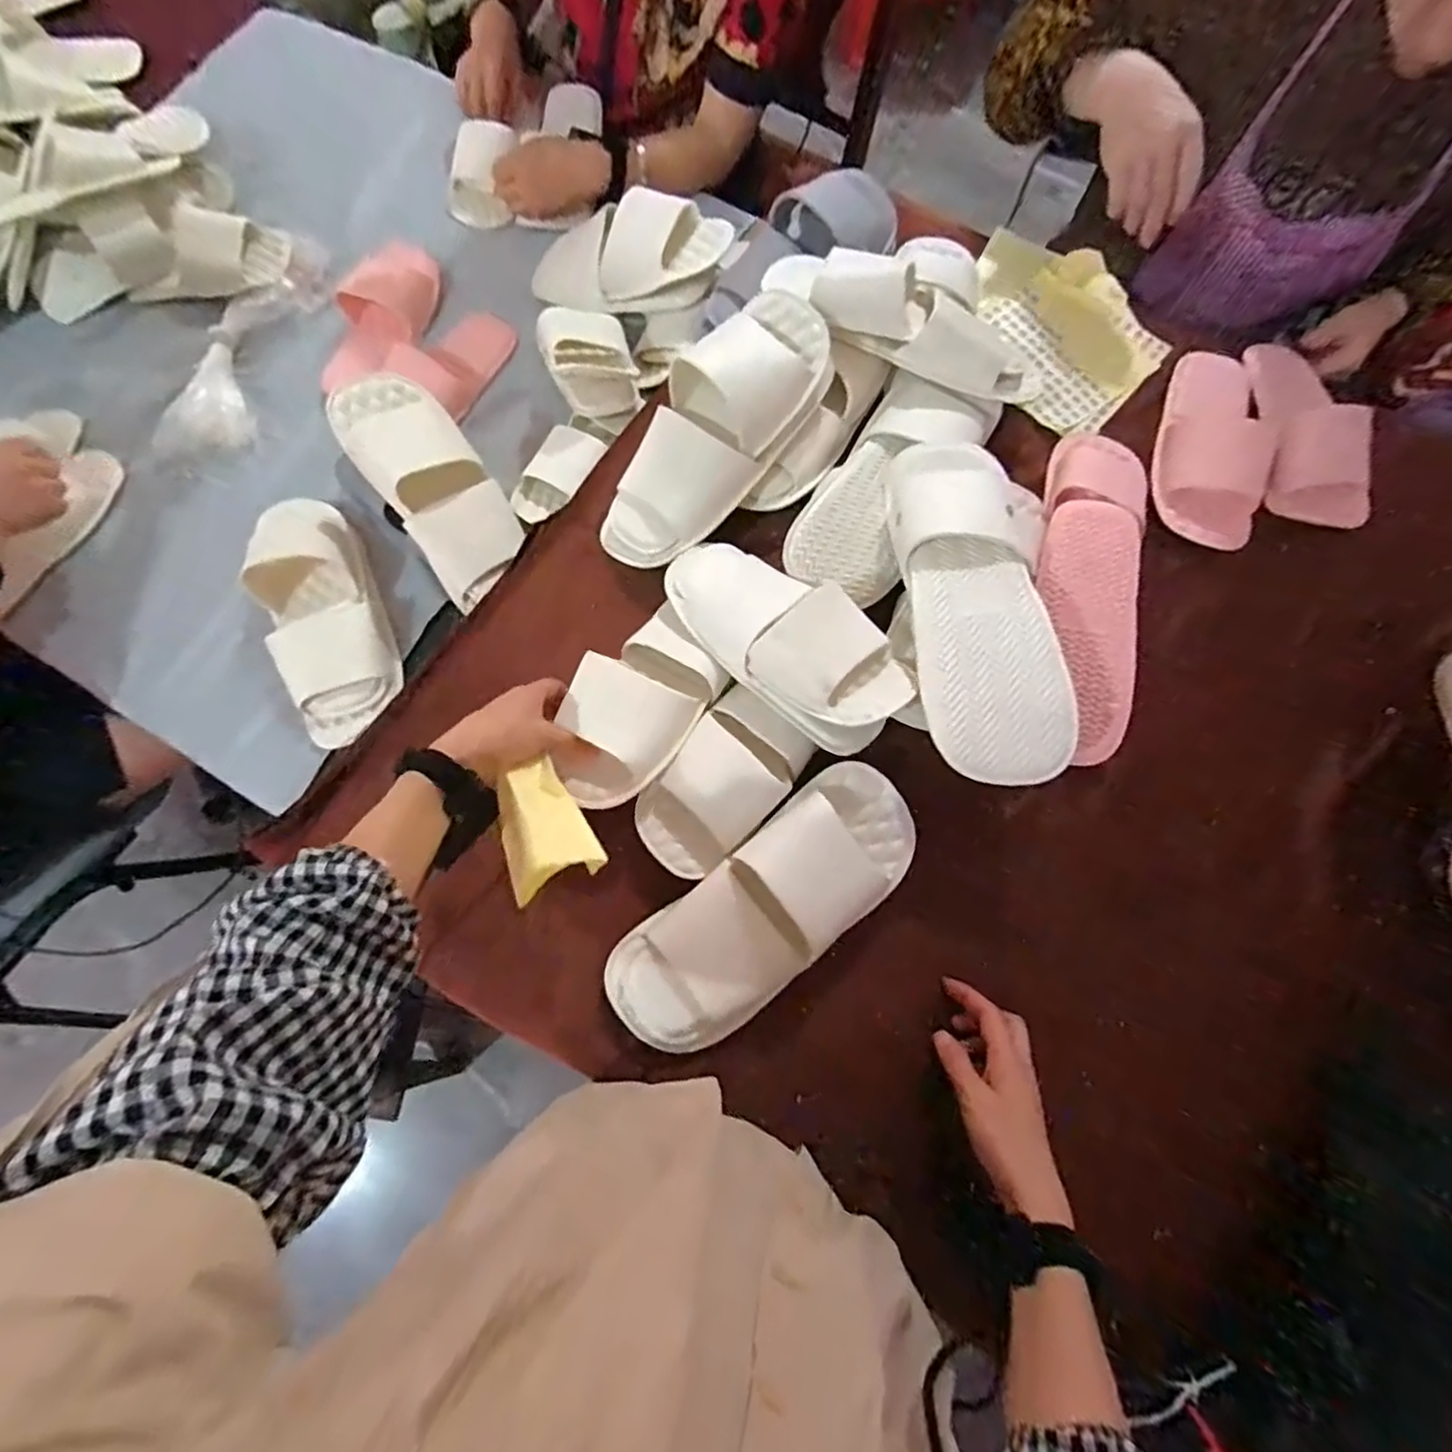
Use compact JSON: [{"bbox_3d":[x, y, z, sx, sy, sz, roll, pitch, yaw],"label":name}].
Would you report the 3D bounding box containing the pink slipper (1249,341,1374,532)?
[{"bbox_3d":[0.594,-0.311,0.696,0.097,0.052,0.209,0,75,0],"label":"pink slipper"}]

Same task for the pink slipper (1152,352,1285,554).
[{"bbox_3d":[0.507,-0.299,0.699,0.100,0.046,0.228,20,76,5],"label":"pink slipper"}]

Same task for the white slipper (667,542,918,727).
[{"bbox_3d":[0.056,-0.078,0.586,0.221,0.055,0.103,37,77,27],"label":"white slipper"}]

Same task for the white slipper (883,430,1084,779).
[{"bbox_3d":[0.210,-0.109,0.579,0.116,0.045,0.321,-3,75,-1],"label":"white slipper"}]

